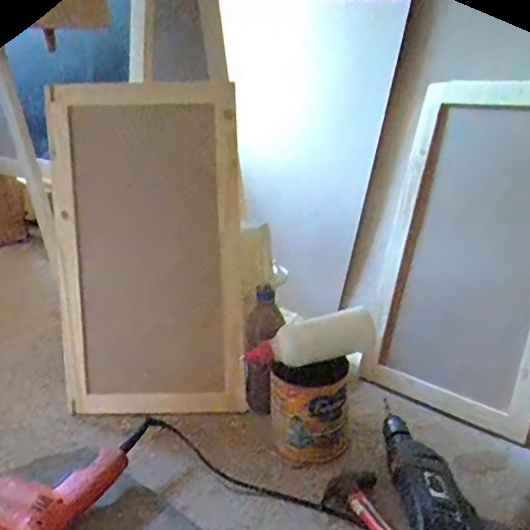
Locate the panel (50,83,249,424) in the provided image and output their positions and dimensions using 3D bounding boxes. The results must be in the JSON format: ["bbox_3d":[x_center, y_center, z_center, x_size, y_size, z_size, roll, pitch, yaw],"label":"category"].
[{"bbox_3d":[-0.200,-0.024,0.984,0.322,0.564,0.031,-1,6,5],"label":"panel"}]

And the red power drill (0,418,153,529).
[{"bbox_3d":[-0.318,0.303,0.829,0.217,0.062,0.247,10,22,28],"label":"red power drill"}]

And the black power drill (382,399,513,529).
[{"bbox_3d":[0.258,0.301,0.767,0.160,0.067,0.320,-18,26,-40],"label":"black power drill"}]

